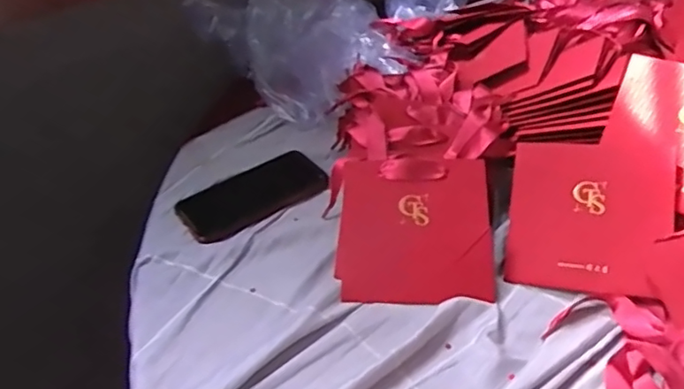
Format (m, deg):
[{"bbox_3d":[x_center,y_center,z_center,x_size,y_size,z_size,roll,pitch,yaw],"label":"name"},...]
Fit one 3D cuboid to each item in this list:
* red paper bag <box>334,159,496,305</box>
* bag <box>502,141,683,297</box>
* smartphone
[{"bbox_3d":[0.068,0.035,0.554,0.143,0.011,0.137,-2,74,13],"label":"red paper bag"},{"bbox_3d":[0.229,0.021,0.539,0.141,0.008,0.137,6,77,22],"label":"bag"},{"bbox_3d":[-0.100,0.000,0.647,0.162,0.011,0.082,-26,45,-24],"label":"smartphone"}]

